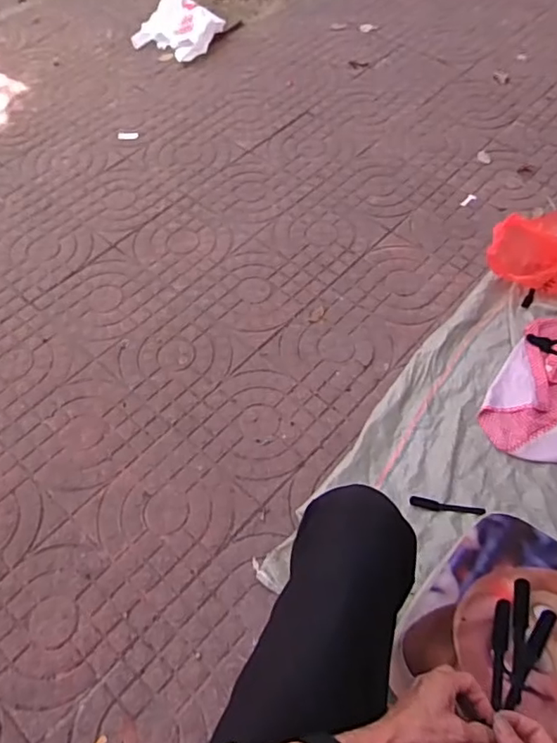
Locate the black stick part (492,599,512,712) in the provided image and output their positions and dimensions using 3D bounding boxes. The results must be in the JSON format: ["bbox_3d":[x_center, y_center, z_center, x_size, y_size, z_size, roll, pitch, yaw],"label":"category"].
[{"bbox_3d":[0.260,0.327,0.645,0.018,0.013,0.114,13,60,6],"label":"black stick part"}]

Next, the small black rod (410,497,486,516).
[{"bbox_3d":[0.302,0.245,0.992,0.130,0.011,0.020,11,60,5],"label":"small black rod"}]

